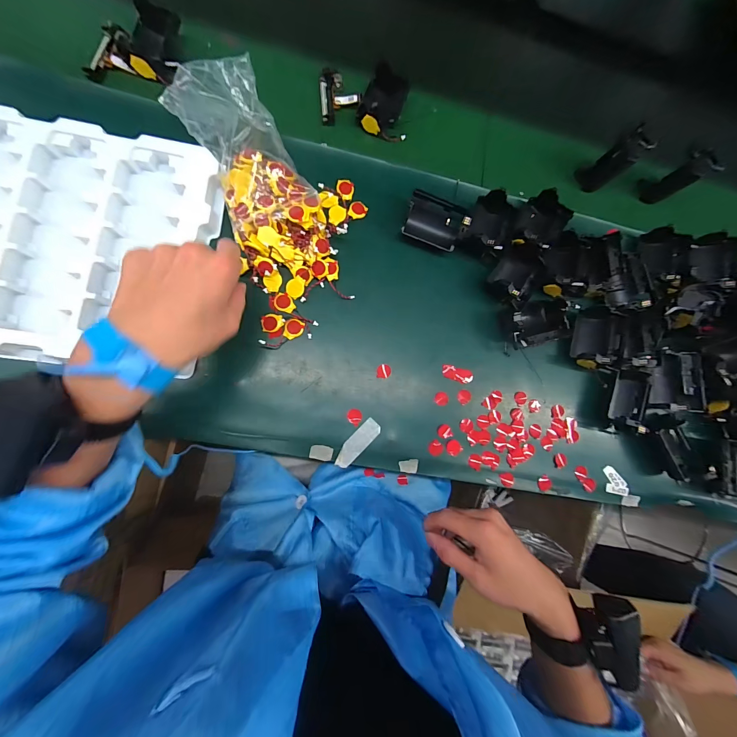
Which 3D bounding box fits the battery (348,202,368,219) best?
[{"bbox_3d":[-0.012,-0.189,0.377,0.020,0.004,0.024,24,79,-4],"label":"battery"}]

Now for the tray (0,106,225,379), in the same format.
[{"bbox_3d":[-0.376,-0.140,0.307,0.417,0.031,0.243,8,80,-7],"label":"tray"}]

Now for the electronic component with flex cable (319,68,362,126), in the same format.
[{"bbox_3d":[-0.036,-0.344,0.399,0.050,0.009,0.074,-3,82,-9],"label":"electronic component with flex cable"}]

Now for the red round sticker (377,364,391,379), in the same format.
[{"bbox_3d":[0.018,0.003,0.359,0.017,0.004,0.016,1,81,-8],"label":"red round sticker"}]

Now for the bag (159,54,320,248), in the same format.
[{"bbox_3d":[-0.122,-0.216,0.329,0.097,0.069,0.165,-26,87,-10],"label":"bag"}]

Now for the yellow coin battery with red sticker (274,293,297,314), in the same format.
[{"bbox_3d":[-0.093,-0.072,0.348,0.018,0.004,0.025,-44,90,-12],"label":"yellow coin battery with red sticker"}]

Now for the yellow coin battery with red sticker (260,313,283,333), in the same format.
[{"bbox_3d":[-0.104,-0.050,0.343,0.023,0.004,0.020,-8,83,-9],"label":"yellow coin battery with red sticker"}]

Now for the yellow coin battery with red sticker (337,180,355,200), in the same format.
[{"bbox_3d":[-0.028,-0.214,0.378,0.020,0.005,0.023,10,80,-7],"label":"yellow coin battery with red sticker"}]

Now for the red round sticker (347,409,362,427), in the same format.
[{"bbox_3d":[-0.015,0.053,0.347,0.016,0.004,0.016,1,81,-8],"label":"red round sticker"}]

